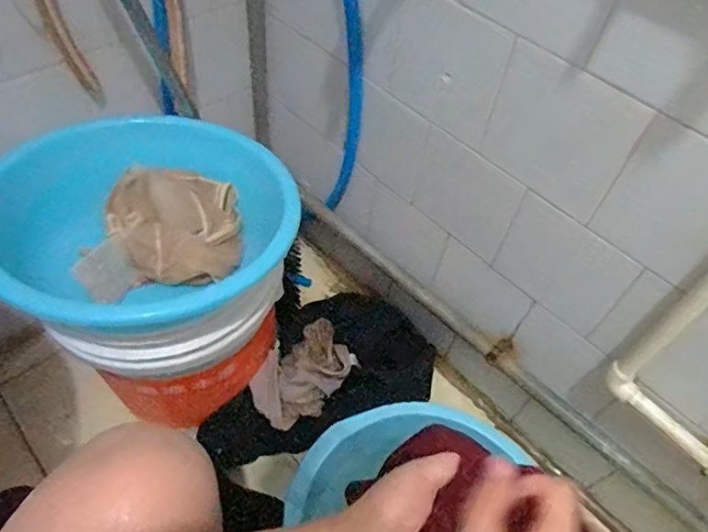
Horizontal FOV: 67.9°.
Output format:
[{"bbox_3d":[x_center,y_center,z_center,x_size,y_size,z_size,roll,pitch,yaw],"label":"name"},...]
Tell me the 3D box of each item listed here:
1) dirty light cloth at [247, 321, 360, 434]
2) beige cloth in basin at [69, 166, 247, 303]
[{"bbox_3d":[-0.075,0.169,0.849,0.117,0.087,0.206,31,57,17],"label":"dirty light cloth"},{"bbox_3d":[-0.230,-0.049,0.656,0.167,0.065,0.208,0,53,-6],"label":"beige cloth in basin"}]

